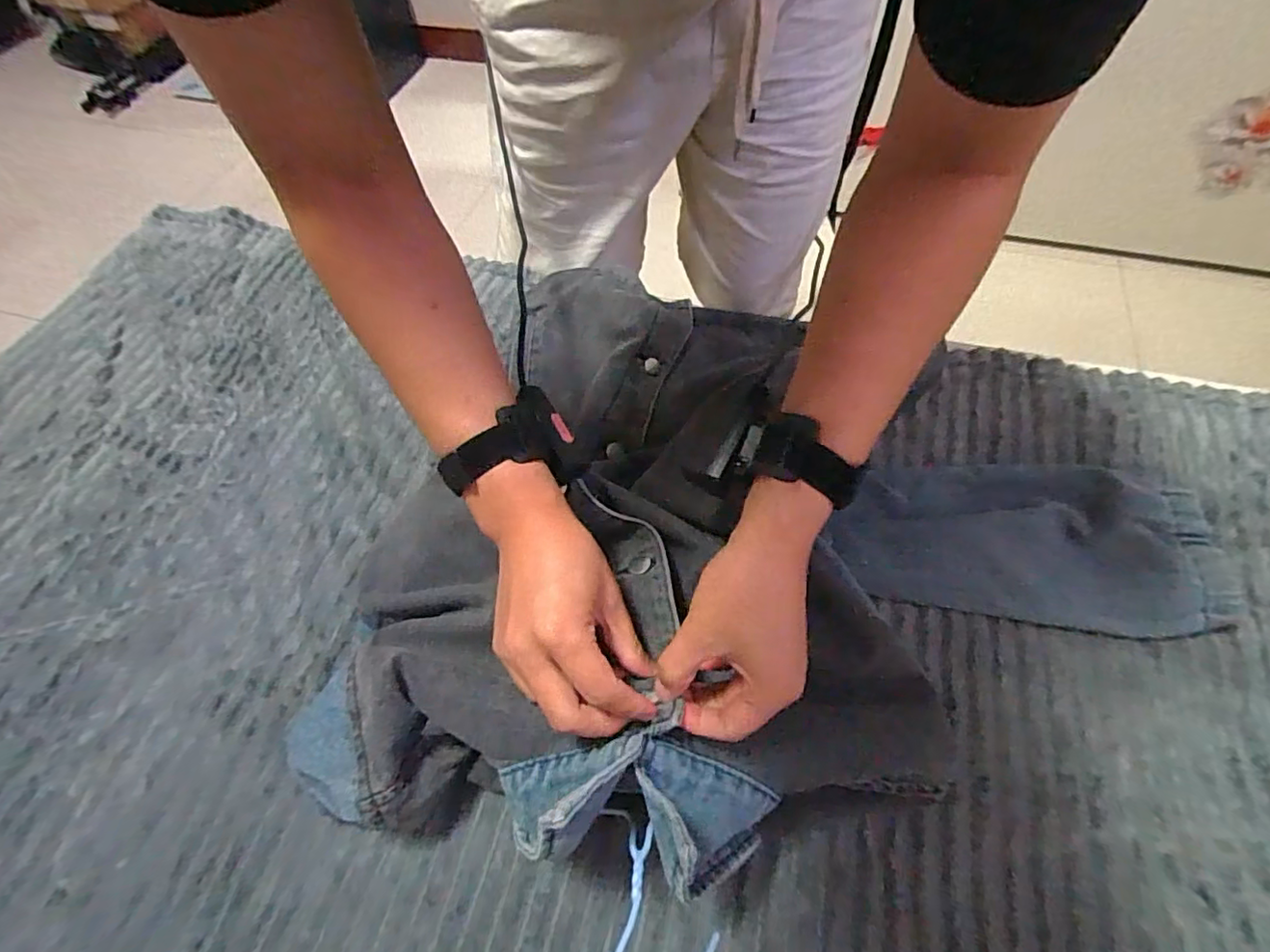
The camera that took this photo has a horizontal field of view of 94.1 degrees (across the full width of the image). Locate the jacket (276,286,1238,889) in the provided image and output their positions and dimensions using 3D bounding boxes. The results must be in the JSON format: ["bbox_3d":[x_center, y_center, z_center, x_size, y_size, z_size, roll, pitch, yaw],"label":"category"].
[{"bbox_3d":[0.109,0.063,0.442,0.599,0.134,0.511,18,62,14],"label":"jacket"}]

